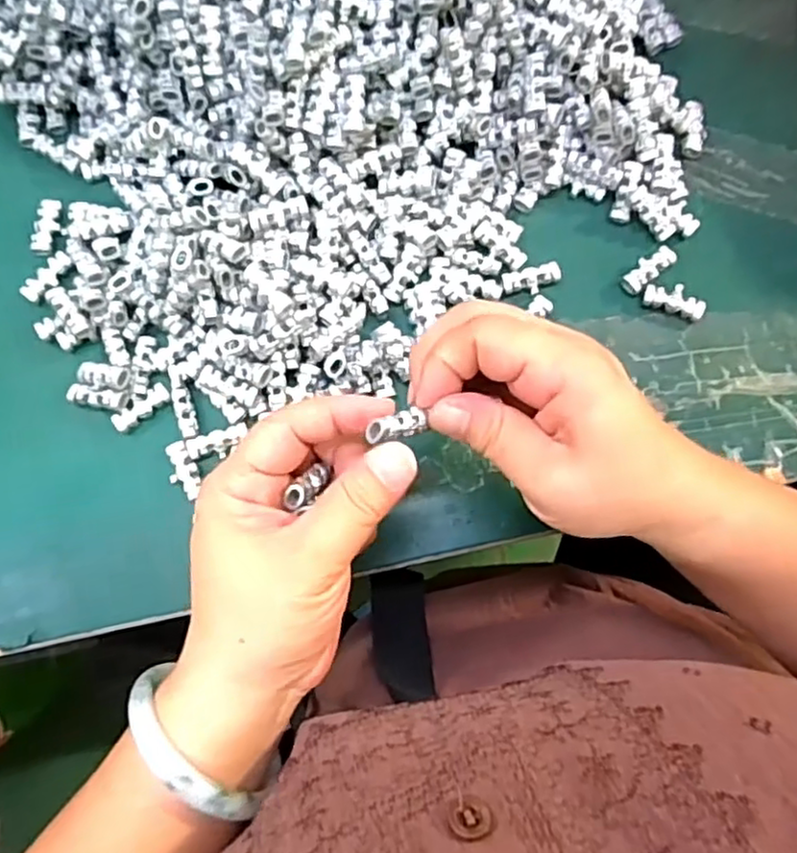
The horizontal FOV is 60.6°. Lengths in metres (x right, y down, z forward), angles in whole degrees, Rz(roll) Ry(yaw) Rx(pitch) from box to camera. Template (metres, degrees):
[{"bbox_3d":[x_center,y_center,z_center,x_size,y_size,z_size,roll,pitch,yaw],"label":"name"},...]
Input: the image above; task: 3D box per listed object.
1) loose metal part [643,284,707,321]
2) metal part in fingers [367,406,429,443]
[{"bbox_3d":[0.141,-0.065,0.347,0.031,0.006,0.016,16,78,3],"label":"loose metal part"},{"bbox_3d":[0.000,0.000,0.252,0.024,0.007,0.009,-17,77,-36],"label":"metal part in fingers"}]

